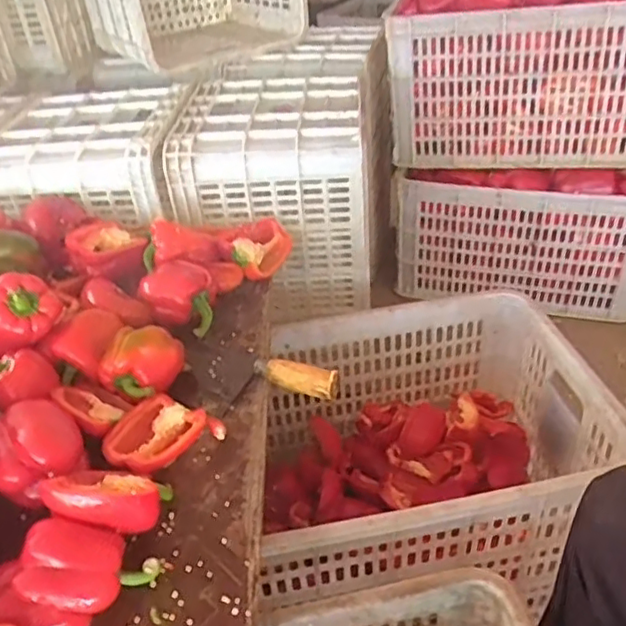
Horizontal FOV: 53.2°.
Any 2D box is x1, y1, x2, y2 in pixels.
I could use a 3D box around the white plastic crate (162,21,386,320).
[{"bbox_3d":[-0.032,-0.291,1.188,0.313,0.315,0.613,2,37,7],"label":"white plastic crate"}]

